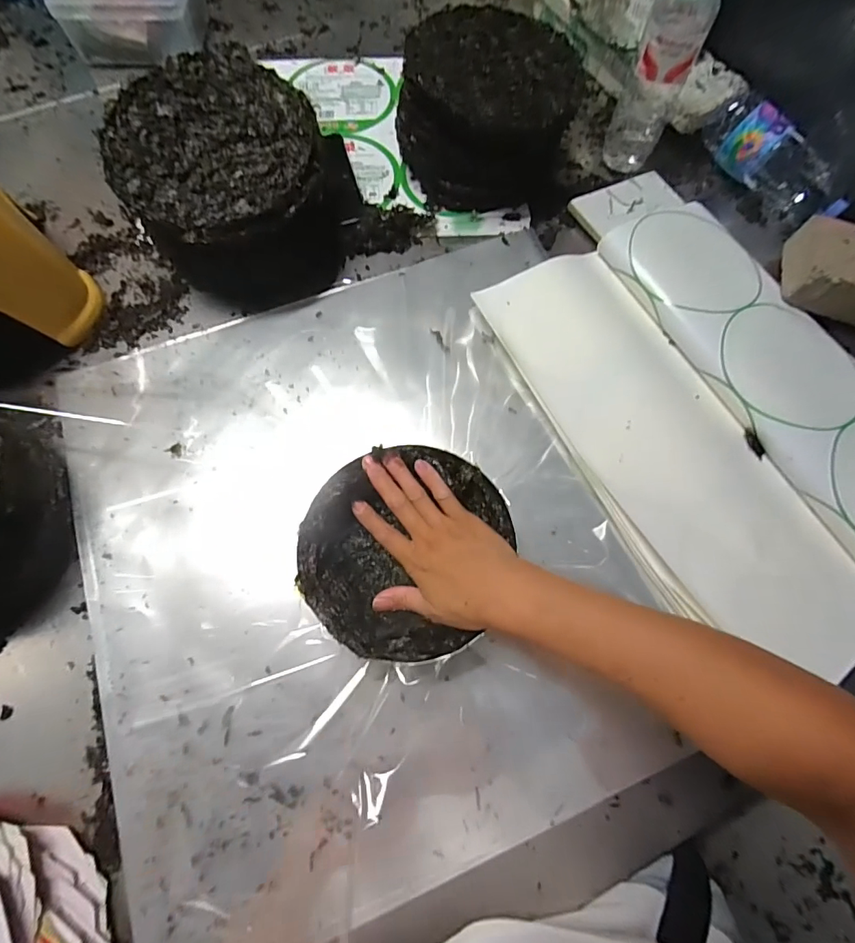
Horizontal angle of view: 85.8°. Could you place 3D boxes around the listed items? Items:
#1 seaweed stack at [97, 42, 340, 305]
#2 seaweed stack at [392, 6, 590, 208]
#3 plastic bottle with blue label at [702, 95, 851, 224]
[{"bbox_3d":[-0.211,-0.305,0.501,0.190,0.133,0.197,-28,74,-10],"label":"seaweed stack"},{"bbox_3d":[0.071,-0.437,0.561,0.202,0.117,0.199,-1,71,-2],"label":"seaweed stack"},{"bbox_3d":[0.433,-0.384,0.571,0.187,0.063,0.057,36,73,-6],"label":"plastic bottle with blue label"}]

